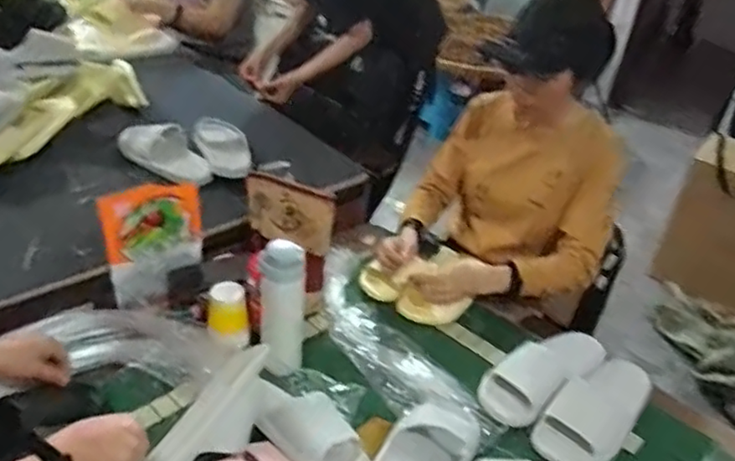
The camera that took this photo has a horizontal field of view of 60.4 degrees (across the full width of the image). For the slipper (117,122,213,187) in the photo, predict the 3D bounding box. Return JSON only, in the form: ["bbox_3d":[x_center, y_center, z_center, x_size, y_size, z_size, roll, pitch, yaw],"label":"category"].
[{"bbox_3d":[-0.417,-0.171,1.345,0.227,0.067,0.109,26,38,28],"label":"slipper"}]

